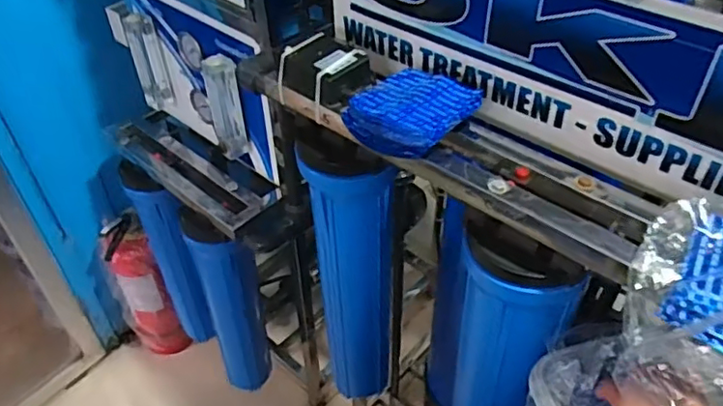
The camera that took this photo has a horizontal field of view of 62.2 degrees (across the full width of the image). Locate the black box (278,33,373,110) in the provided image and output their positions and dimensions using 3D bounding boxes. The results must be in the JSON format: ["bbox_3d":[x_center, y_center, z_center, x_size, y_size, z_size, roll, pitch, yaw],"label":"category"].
[{"bbox_3d":[-0.039,-0.142,0.661,0.093,0.047,0.073,32,52,31],"label":"black box"}]

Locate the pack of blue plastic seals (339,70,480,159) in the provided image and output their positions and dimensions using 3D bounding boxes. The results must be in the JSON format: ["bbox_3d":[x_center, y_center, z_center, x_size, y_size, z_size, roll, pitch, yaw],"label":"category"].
[{"bbox_3d":[0.054,-0.096,0.602,0.102,0.027,0.122,29,51,28],"label":"pack of blue plastic seals"}]

